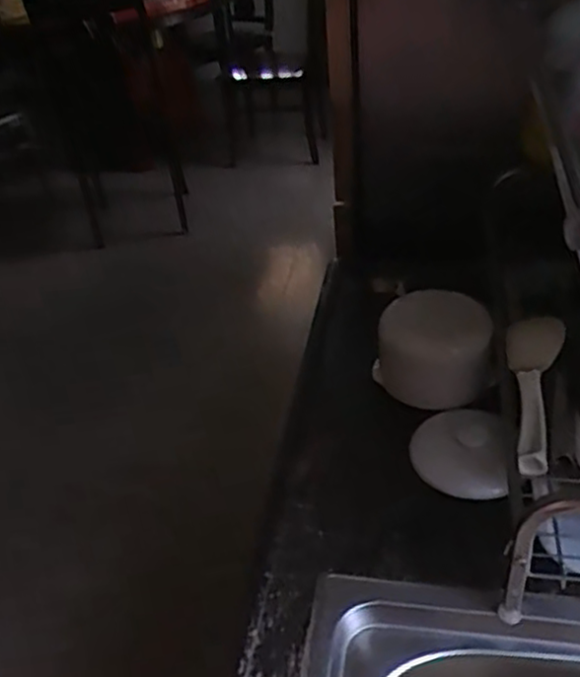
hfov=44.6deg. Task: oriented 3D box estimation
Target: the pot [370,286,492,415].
[{"bbox_3d":[0.152,0.007,0.768,0.088,0.095,0.111,-27,40,-25],"label":"pot"}]

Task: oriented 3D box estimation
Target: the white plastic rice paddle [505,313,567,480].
[{"bbox_3d":[0.231,0.049,0.667,0.050,0.022,0.181,5,51,12],"label":"white plastic rice paddle"}]

